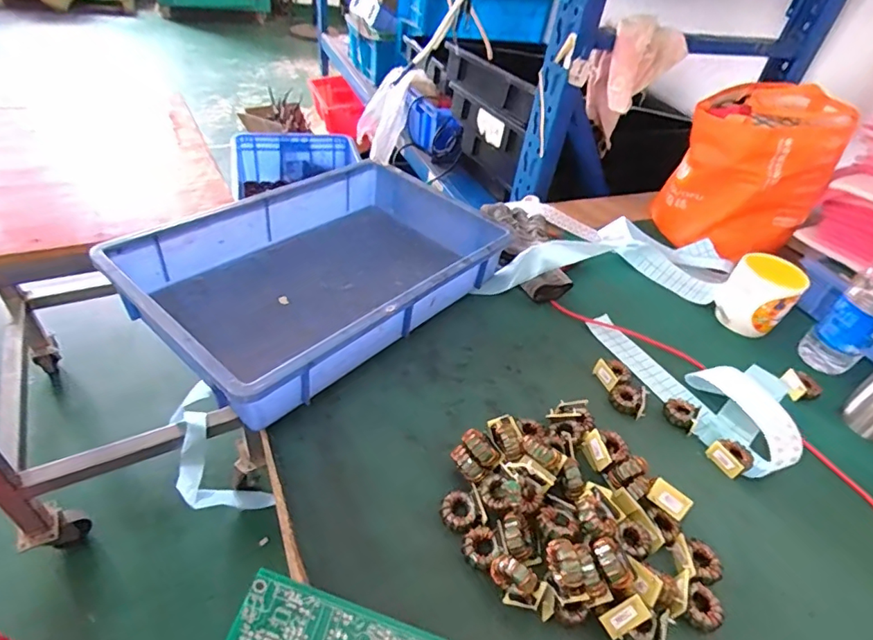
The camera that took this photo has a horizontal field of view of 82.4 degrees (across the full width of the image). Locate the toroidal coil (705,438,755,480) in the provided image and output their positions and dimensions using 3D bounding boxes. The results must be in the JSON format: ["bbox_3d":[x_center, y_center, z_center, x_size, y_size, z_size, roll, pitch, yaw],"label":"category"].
[{"bbox_3d":[0.314,0.146,0.532,0.039,0.015,0.037,-18,50,-23],"label":"toroidal coil"}]

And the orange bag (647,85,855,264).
[{"bbox_3d":[0.518,-0.244,0.827,0.210,0.216,0.217,33,51,25],"label":"orange bag"}]

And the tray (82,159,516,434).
[{"bbox_3d":[-0.124,-0.071,0.634,0.273,0.112,0.449,34,51,25],"label":"tray"}]

